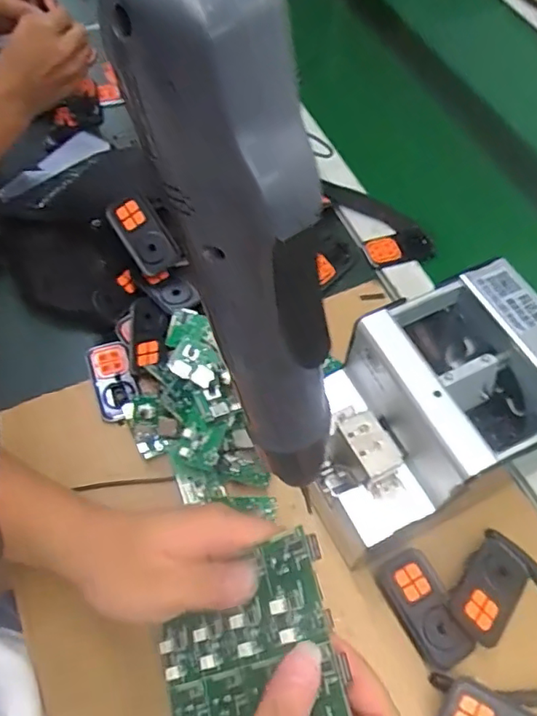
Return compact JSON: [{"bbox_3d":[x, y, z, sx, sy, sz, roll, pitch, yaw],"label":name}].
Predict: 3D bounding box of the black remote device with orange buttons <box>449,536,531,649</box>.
[{"bbox_3d":[0.159,0.165,0.411,0.038,0.023,0.073,39,65,20],"label":"black remote device with orange buttons"}]

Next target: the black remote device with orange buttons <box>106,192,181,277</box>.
[{"bbox_3d":[-0.113,-0.111,0.514,0.043,0.011,0.074,-32,93,18],"label":"black remote device with orange buttons"}]

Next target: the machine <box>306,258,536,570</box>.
[{"bbox_3d":[0.114,0.045,0.414,0.171,0.142,0.122,-22,62,-14],"label":"machine"}]

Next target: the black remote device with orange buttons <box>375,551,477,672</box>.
[{"bbox_3d":[0.111,0.179,0.407,0.037,0.025,0.075,-24,62,-15],"label":"black remote device with orange buttons"}]

